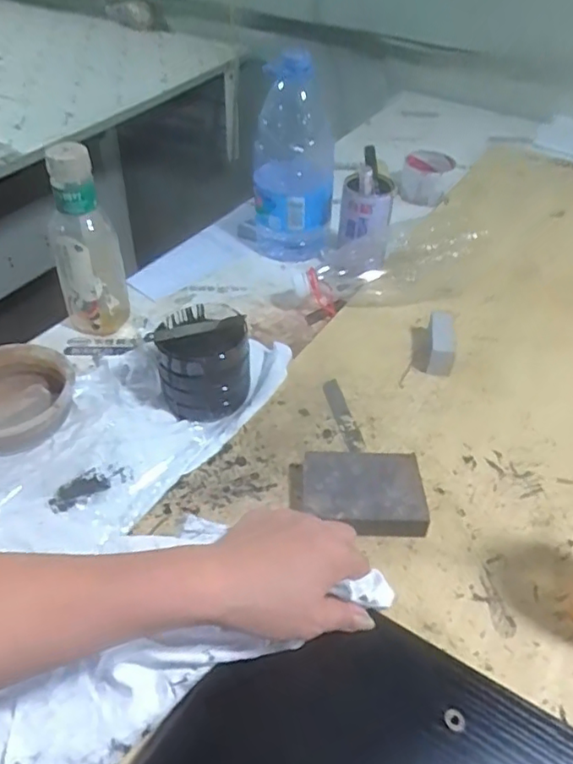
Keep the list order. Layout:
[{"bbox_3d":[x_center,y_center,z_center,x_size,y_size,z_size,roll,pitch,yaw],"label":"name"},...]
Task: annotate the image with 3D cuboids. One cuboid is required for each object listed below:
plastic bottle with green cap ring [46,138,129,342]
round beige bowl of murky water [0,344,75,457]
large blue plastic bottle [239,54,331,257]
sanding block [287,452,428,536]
[{"bbox_3d":[-0.212,-0.143,0.638,0.066,0.199,0.055,-13,46,-17],"label":"plastic bottle with green cap ring"},{"bbox_3d":[-0.267,0.014,0.582,0.121,0.036,0.122,2,43,-2],"label":"round beige bowl of murky water"},{"bbox_3d":[0.004,-0.277,0.772,0.124,0.241,0.092,4,43,0],"label":"large blue plastic bottle"},{"bbox_3d":[0.058,0.093,0.508,0.106,0.029,0.073,2,43,-2],"label":"sanding block"}]

